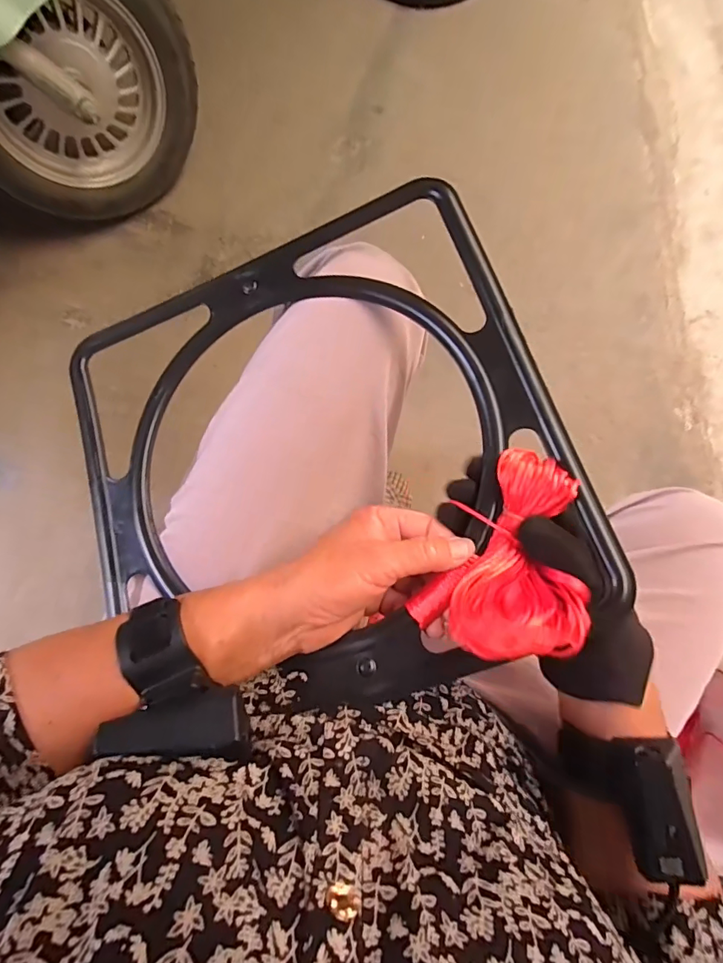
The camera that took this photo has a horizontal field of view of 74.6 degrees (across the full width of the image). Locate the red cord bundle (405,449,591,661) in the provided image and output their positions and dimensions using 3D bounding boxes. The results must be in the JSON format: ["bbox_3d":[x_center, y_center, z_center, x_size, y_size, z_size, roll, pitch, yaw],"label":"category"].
[{"bbox_3d":[0.081,0.037,0.271,0.084,0.051,0.114,6,77,0],"label":"red cord bundle"}]

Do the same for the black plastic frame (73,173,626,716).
[{"bbox_3d":[-0.036,-0.018,0.324,0.324,0.015,0.329,-21,74,7],"label":"black plastic frame"}]

